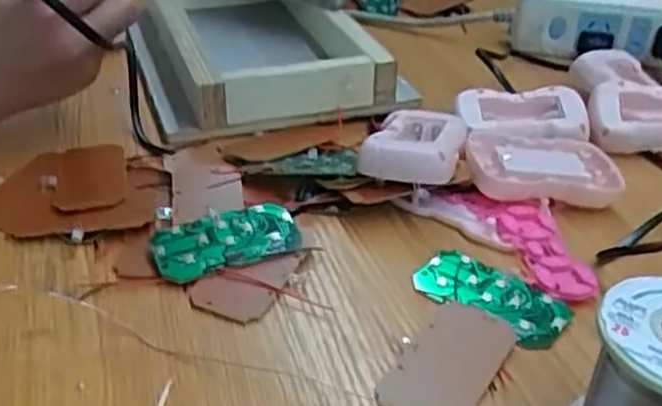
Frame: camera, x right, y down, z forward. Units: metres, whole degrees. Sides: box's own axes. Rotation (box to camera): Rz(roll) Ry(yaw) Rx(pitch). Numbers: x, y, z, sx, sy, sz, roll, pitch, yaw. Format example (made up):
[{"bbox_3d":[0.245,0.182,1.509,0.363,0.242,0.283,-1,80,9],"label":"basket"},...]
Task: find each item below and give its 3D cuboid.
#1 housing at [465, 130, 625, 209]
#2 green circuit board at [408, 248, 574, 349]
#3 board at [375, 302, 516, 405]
[{"bbox_3d":[0.124,-0.020,0.445,0.087,0.021,0.054,2,33,-1],"label":"housing"},{"bbox_3d":[0.076,0.046,0.366,0.073,0.010,0.039,25,39,31],"label":"green circuit board"},{"bbox_3d":[0.051,0.069,0.326,0.038,0.006,0.074,20,37,25],"label":"board"}]

